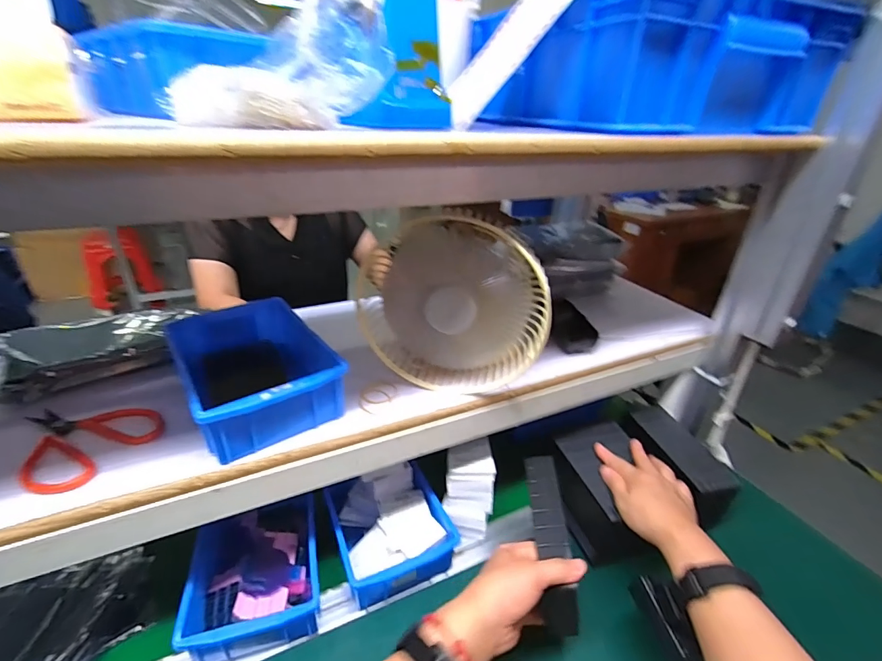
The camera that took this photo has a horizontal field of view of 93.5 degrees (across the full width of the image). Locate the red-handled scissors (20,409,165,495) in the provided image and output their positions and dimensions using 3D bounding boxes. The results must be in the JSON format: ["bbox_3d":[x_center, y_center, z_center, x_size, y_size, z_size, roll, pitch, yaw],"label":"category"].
[{"bbox_3d":[-0.335,0.097,0.387,0.124,0.012,0.100,15,31,25],"label":"red-handled scissors"}]

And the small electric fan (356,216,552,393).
[{"bbox_3d":[0.013,-0.024,0.446,0.192,0.180,0.068,6,28,9],"label":"small electric fan"}]

